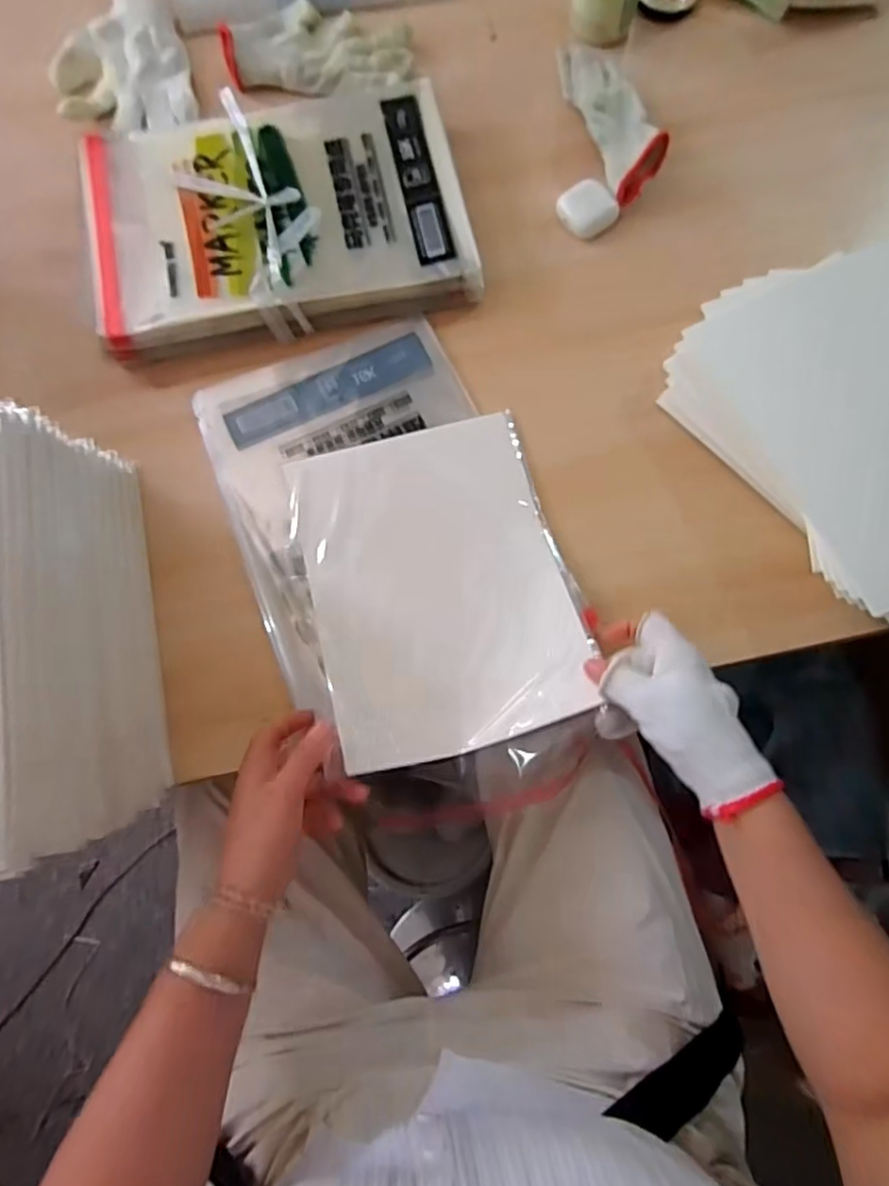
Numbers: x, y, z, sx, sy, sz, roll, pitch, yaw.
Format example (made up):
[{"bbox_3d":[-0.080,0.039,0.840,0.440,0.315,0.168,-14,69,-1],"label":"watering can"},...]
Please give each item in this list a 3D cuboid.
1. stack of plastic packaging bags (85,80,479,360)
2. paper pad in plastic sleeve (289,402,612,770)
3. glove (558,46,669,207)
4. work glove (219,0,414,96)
[{"bbox_3d":[-0.152,-0.342,0.580,0.327,0.043,0.236,-13,76,-3],"label":"stack of plastic packaging bags"},{"bbox_3d":[-0.007,-0.012,0.506,0.195,0.023,0.264,-16,69,-3],"label":"paper pad in plastic sleeve"},{"bbox_3d":[0.157,-0.459,0.606,0.053,0.035,0.199,-15,77,-4],"label":"glove"},{"bbox_3d":[-0.125,-0.548,0.642,0.180,0.021,0.108,9,76,2],"label":"work glove"}]

